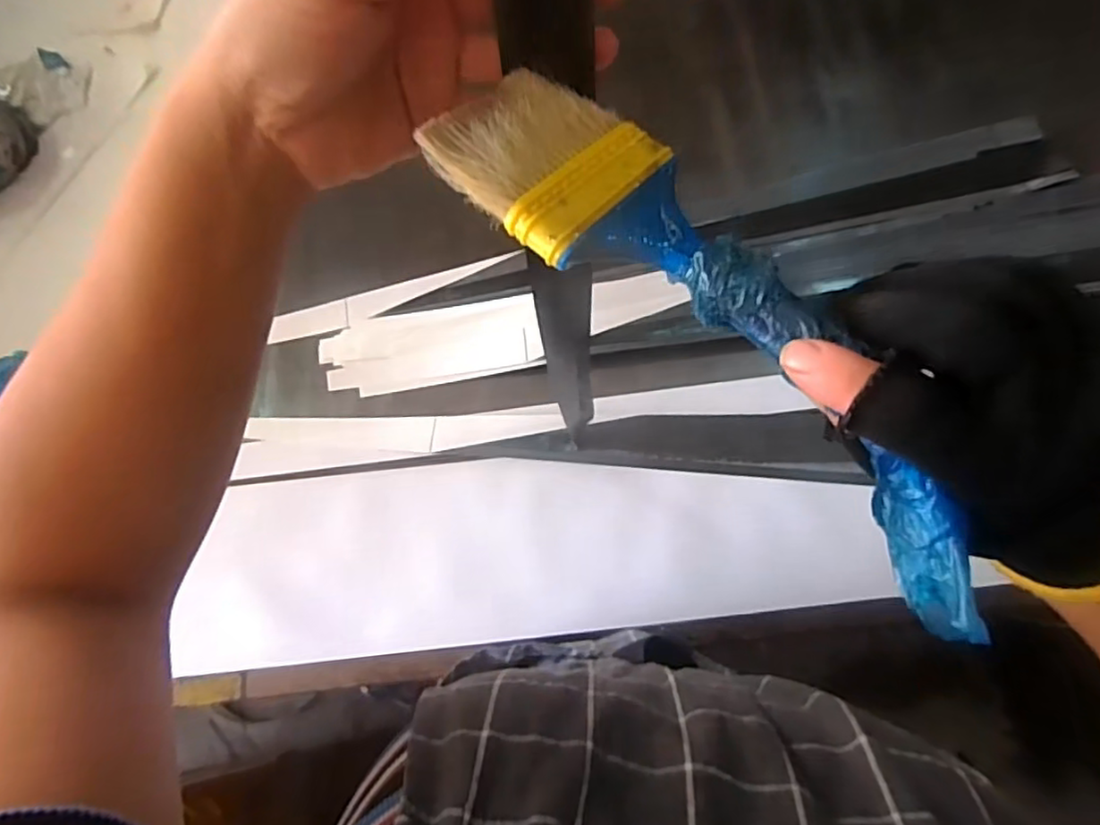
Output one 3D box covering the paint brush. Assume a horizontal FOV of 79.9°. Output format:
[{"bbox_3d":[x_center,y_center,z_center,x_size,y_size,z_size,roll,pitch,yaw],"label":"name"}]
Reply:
[{"bbox_3d":[0.061,-0.033,0.229,0.069,0.024,0.246,-41,82,-14],"label":"paint brush"}]

